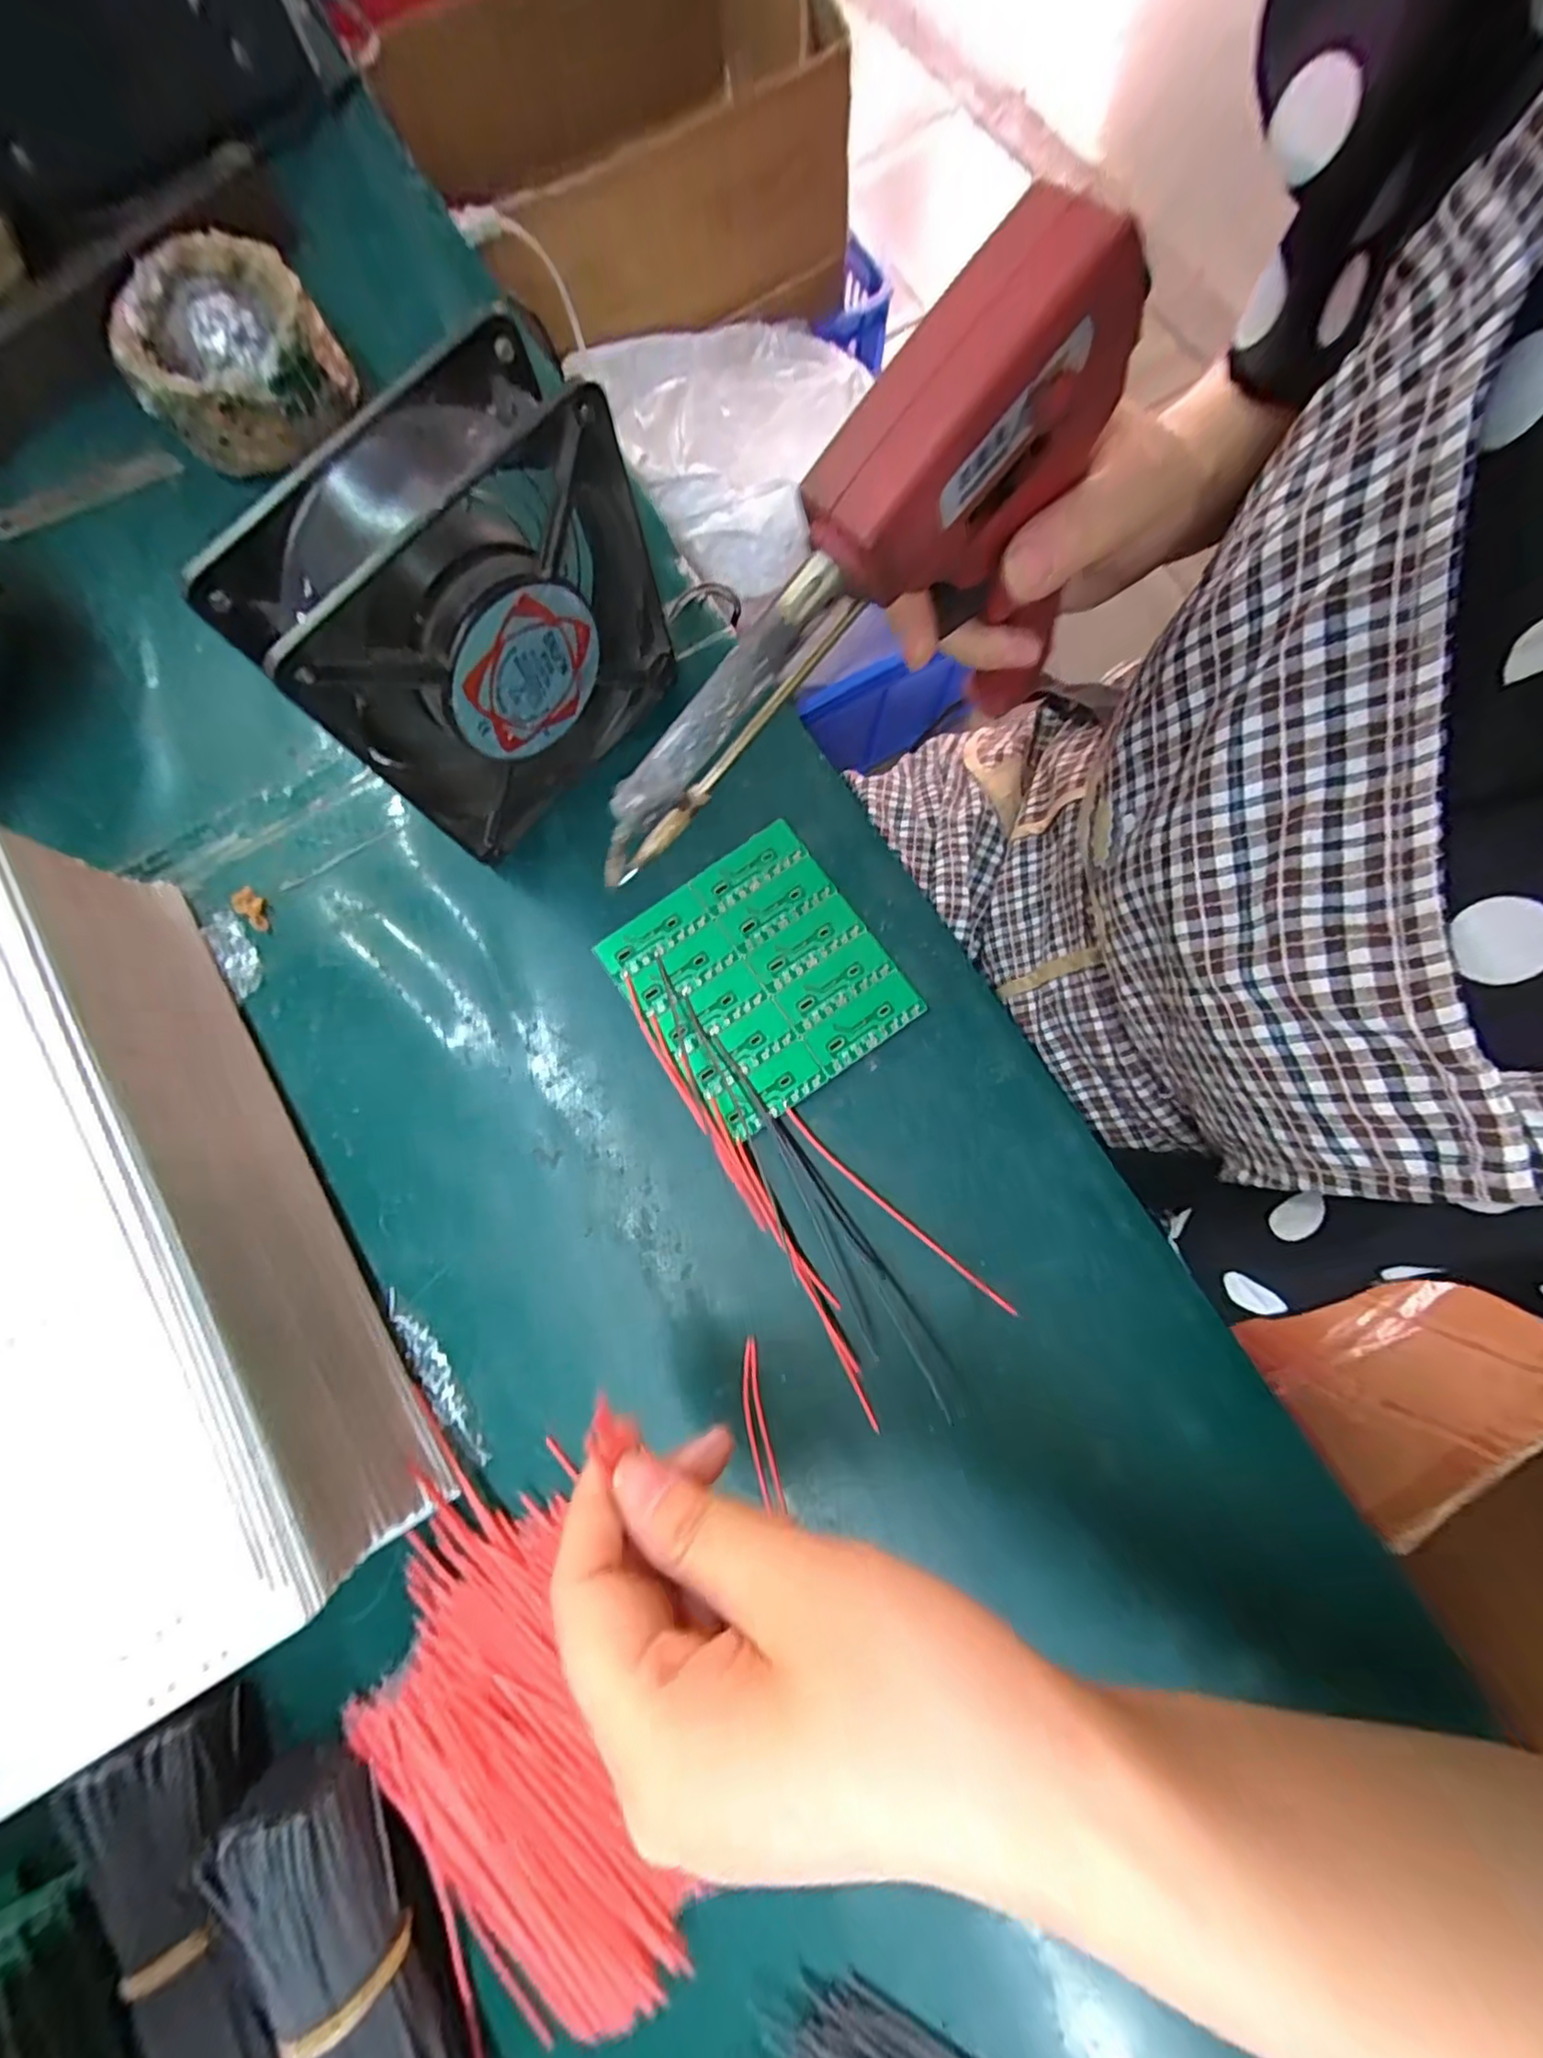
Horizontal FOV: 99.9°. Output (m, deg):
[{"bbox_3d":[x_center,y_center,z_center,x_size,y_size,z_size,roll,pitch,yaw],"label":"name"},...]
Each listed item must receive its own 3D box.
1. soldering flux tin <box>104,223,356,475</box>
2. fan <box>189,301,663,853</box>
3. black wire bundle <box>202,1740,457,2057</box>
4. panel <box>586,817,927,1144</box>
[{"bbox_3d":[-0.242,-0.303,0.296,0.082,0.048,0.082,0,79,1],"label":"soldering flux tin"},{"bbox_3d":[-0.096,-0.133,0.226,0.039,0.123,0.120,42,83,8],"label":"fan"},{"bbox_3d":[-0.128,0.295,0.194,0.033,0.026,0.124,-28,80,-4],"label":"black wire bundle"},{"bbox_3d":[-0.005,-0.021,0.263,0.092,0.007,0.098,-35,81,-5],"label":"panel"}]

